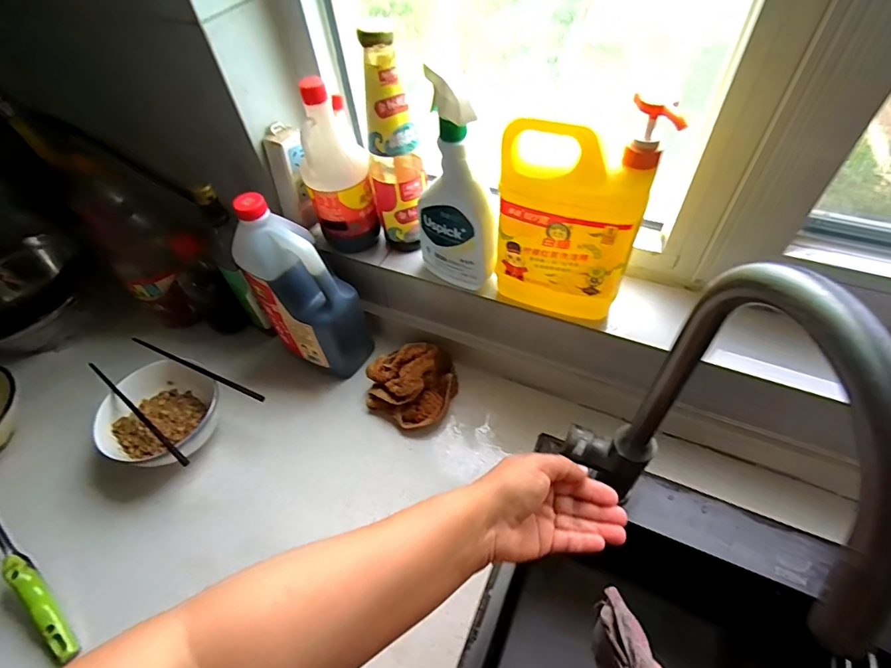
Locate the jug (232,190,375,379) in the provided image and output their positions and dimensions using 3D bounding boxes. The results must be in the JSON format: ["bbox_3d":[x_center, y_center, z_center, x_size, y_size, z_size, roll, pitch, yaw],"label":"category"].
[{"bbox_3d":[-0.191,-0.051,0.625,0.107,0.257,0.129,-38,58,-23],"label":"jug"}]

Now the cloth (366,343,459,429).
[{"bbox_3d":[-0.046,0.069,0.632,0.132,0.075,0.119,-17,52,-9],"label":"cloth"}]

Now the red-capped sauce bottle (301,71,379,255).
[{"bbox_3d":[-0.139,-0.200,0.584,0.080,0.207,0.063,-17,52,-9],"label":"red-capped sauce bottle"}]

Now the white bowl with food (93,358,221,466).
[{"bbox_3d":[-0.382,0.116,0.620,0.155,0.072,0.142,-2,52,3],"label":"white bowl with food"}]

